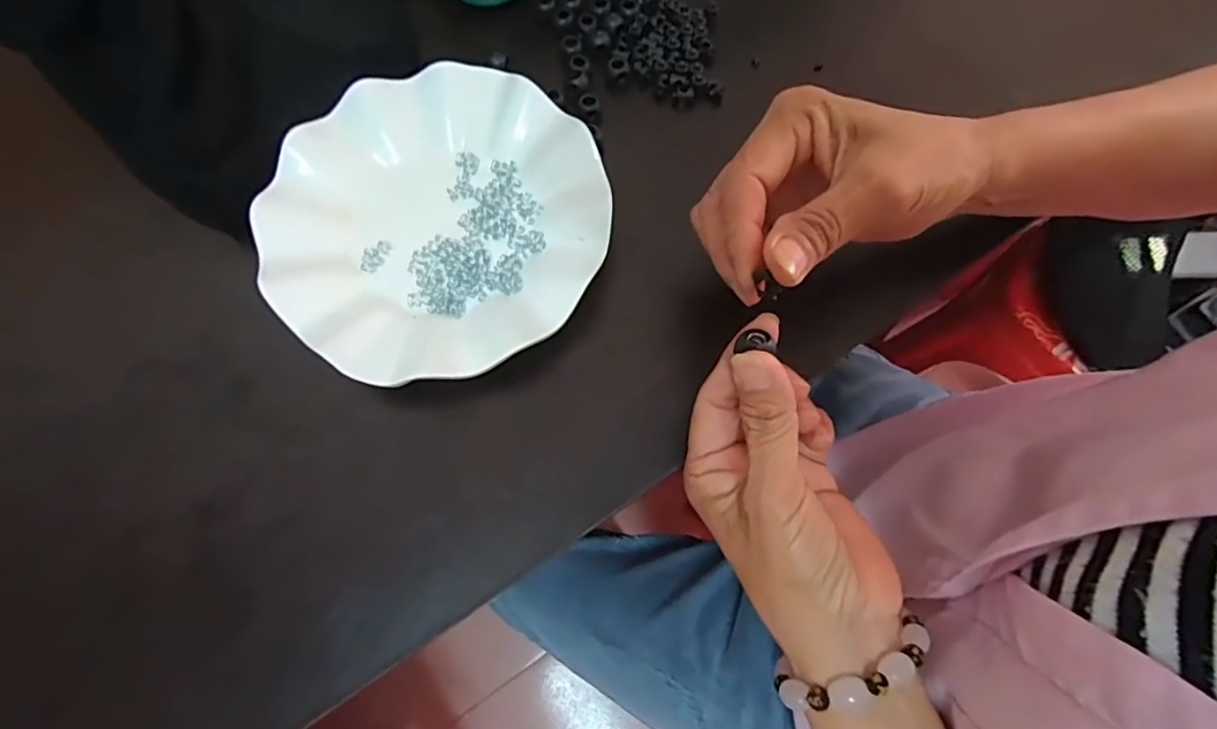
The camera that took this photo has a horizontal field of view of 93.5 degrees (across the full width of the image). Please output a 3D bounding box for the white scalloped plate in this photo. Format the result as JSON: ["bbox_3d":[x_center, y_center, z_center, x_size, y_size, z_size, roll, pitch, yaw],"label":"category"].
[{"bbox_3d":[-0.093,-0.078,0.321,0.179,0.031,0.175,0,72,0],"label":"white scalloped plate"}]

